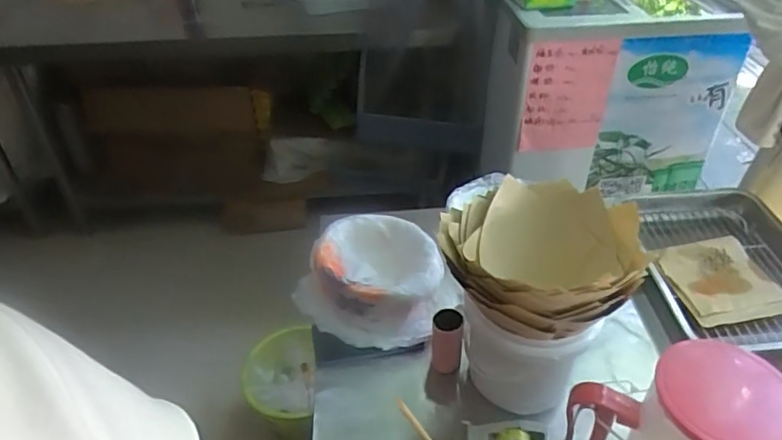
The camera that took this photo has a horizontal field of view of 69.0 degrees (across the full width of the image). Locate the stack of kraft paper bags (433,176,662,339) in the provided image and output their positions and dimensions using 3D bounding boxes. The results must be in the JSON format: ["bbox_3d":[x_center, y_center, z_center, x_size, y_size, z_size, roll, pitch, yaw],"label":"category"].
[{"bbox_3d":[0.162,0.046,0.655,0.216,0.124,0.204,4,39,6],"label":"stack of kraft paper bags"}]

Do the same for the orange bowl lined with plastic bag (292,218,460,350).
[{"bbox_3d":[-0.022,0.087,0.878,0.234,0.084,0.199,14,41,18],"label":"orange bowl lined with plastic bag"}]

